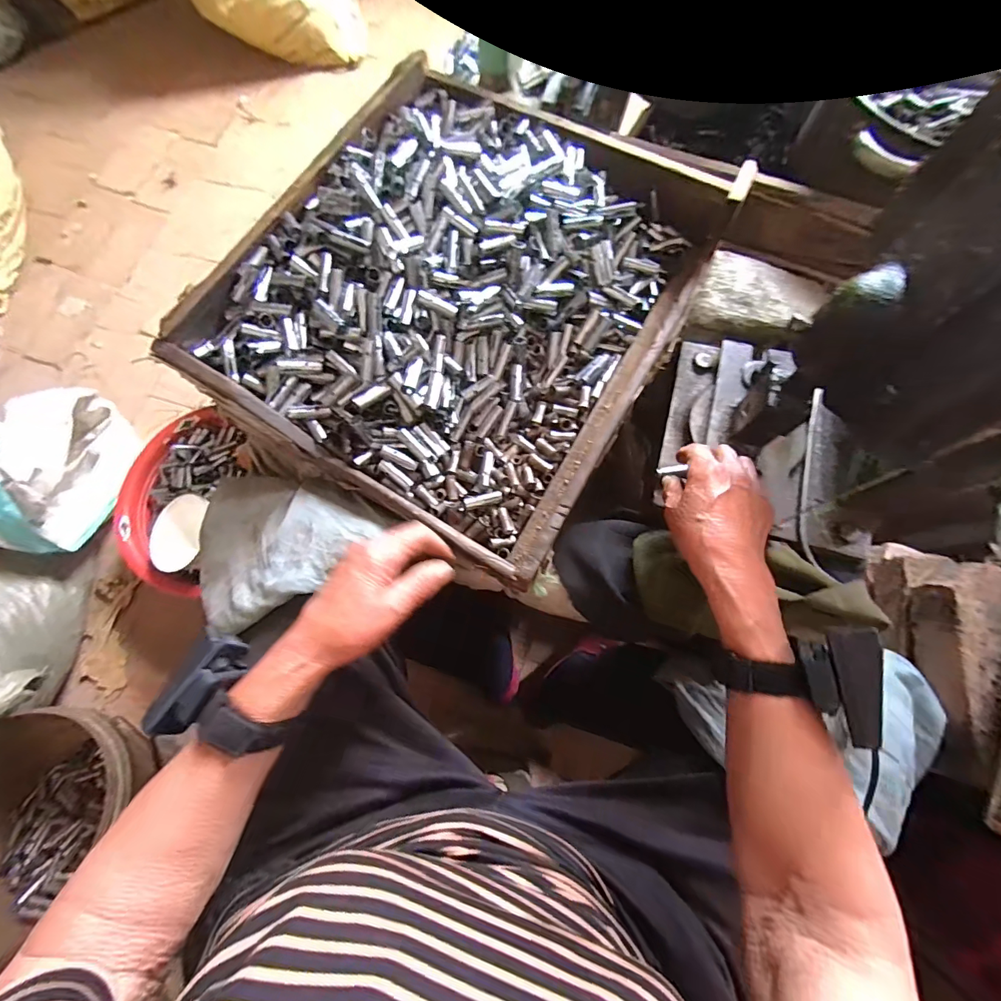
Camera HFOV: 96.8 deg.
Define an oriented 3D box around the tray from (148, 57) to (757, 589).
[{"bbox_3d":[-0.035,-0.206,0.454,0.401,0.095,0.443,32,85,-5],"label":"tray"}]

